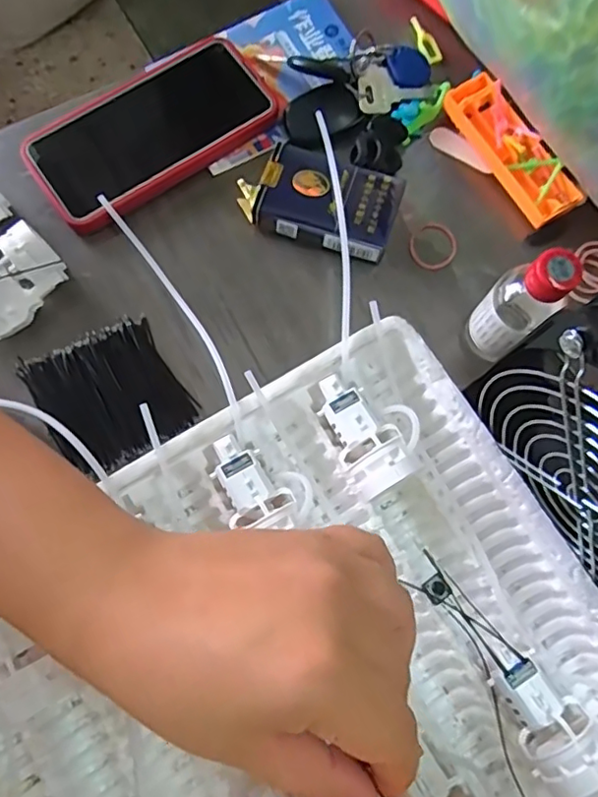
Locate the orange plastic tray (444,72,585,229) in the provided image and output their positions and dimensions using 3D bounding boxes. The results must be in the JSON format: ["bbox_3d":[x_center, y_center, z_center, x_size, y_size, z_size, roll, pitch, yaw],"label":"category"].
[{"bbox_3d":[0.141,-0.165,0.374,0.035,0.016,0.108,-32,78,-9],"label":"orange plastic tray"}]

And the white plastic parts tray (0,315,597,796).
[{"bbox_3d":[-0.026,0.142,0.273,0.340,0.052,0.241,-30,78,-9],"label":"white plastic parts tray"}]

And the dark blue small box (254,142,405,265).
[{"bbox_3d":[0.019,-0.124,0.360,0.083,0.026,0.058,18,76,3],"label":"dark blue small box"}]

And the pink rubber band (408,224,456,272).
[{"bbox_3d":[0.087,-0.098,0.370,0.032,0.005,0.031,1,81,-5],"label":"pink rubber band"}]

